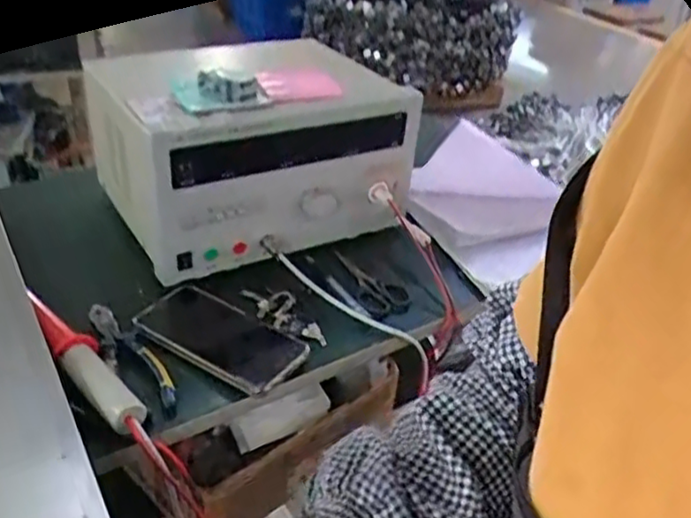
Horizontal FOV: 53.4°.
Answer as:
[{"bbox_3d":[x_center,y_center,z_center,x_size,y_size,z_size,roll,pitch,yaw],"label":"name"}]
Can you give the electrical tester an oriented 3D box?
[{"bbox_3d":[-0.096,-0.118,0.810,0.311,0.199,0.209,-15,38,-30],"label":"electrical tester"}]

